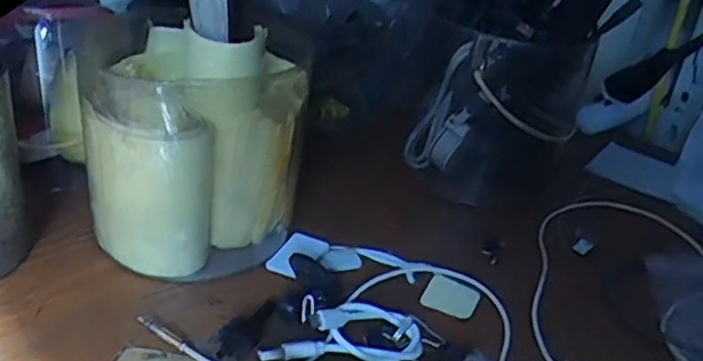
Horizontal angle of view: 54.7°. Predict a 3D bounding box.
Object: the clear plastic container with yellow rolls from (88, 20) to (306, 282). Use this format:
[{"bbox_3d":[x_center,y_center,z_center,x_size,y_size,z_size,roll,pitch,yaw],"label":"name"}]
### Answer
[{"bbox_3d":[-0.090,-0.020,0.404,0.118,0.122,0.100,6,29,-2],"label":"clear plastic container with yellow rolls"}]

